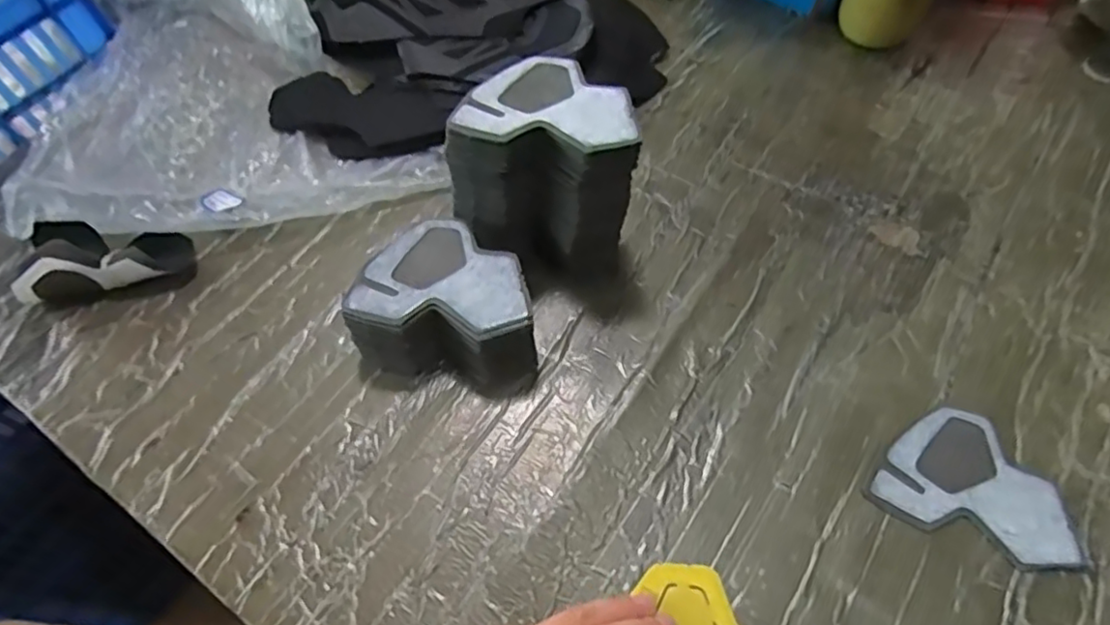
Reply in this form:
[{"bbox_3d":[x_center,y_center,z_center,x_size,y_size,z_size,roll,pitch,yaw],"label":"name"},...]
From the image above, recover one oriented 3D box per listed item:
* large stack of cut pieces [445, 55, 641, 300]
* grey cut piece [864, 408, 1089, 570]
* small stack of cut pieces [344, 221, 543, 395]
[{"bbox_3d":[-0.002,-0.095,0.480,0.119,0.132,0.110,35,66,20],"label":"large stack of cut pieces"},{"bbox_3d":[0.283,0.111,0.429,0.124,0.008,0.091,20,62,12],"label":"grey cut piece"},{"bbox_3d":[-0.073,-0.006,0.469,0.126,0.060,0.102,9,60,7],"label":"small stack of cut pieces"}]

